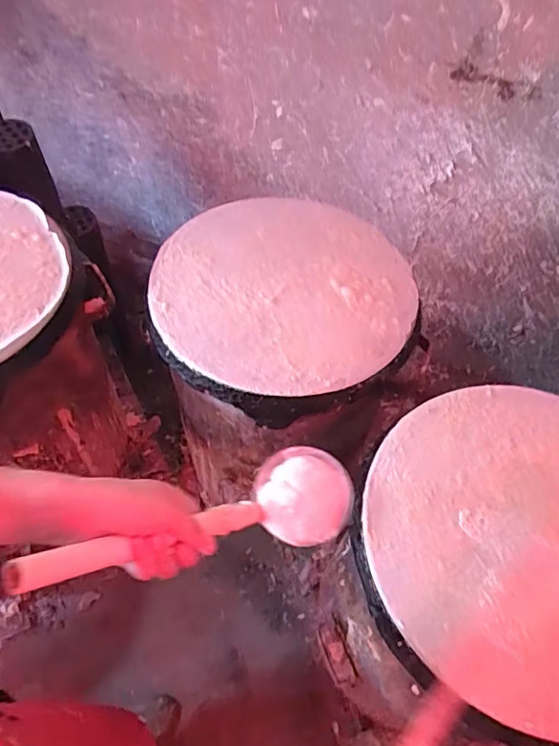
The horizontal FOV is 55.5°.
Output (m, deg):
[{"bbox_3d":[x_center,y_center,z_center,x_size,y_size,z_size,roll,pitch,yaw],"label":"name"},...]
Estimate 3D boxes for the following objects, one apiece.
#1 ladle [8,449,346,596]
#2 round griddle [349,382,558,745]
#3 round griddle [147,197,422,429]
[{"bbox_3d":[-0.057,0.118,0.438,0.324,0.055,0.089,2,48,-48],"label":"ladle"},{"bbox_3d":[0.283,0.178,0.585,0.383,0.037,0.368,-26,63,-20],"label":"round griddle"},{"bbox_3d":[0.011,-0.121,0.779,0.368,0.041,0.402,2,57,-3],"label":"round griddle"}]

